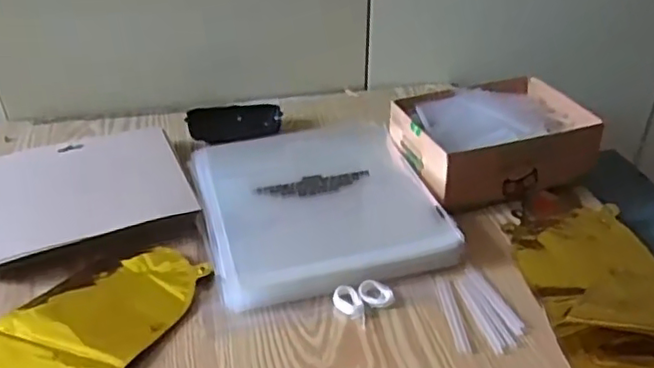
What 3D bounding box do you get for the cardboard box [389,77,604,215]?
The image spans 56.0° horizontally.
[{"bbox_3d":[0.172,-0.047,0.652,0.184,0.067,0.141,-13,37,-18],"label":"cardboard box"}]

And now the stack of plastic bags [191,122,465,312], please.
[{"bbox_3d":[-0.012,0.016,0.598,0.211,0.035,0.227,-11,37,-15],"label":"stack of plastic bags"}]

